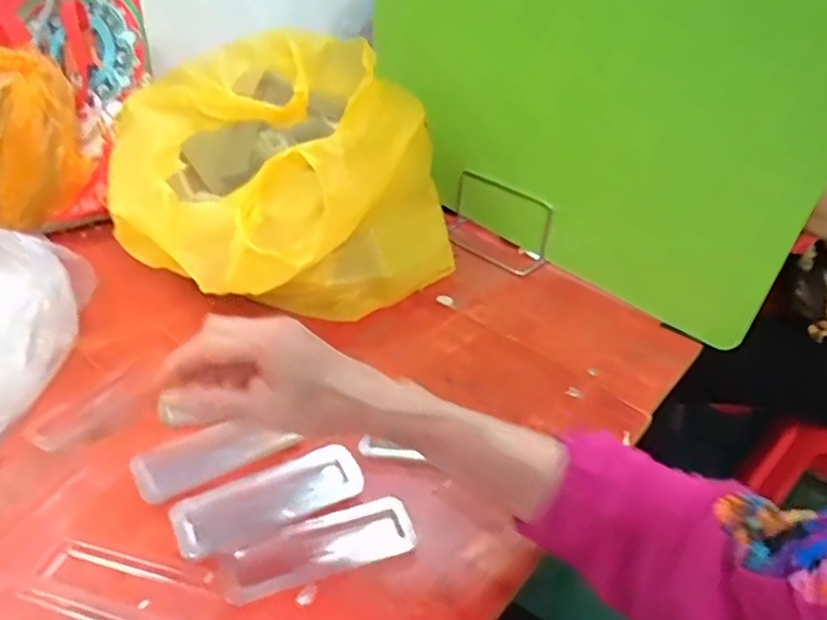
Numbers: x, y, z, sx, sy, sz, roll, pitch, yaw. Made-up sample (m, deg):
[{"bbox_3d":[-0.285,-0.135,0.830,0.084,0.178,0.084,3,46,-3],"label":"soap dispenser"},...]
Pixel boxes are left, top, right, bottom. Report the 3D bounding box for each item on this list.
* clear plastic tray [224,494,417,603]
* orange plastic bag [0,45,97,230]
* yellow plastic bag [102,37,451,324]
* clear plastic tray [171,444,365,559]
[{"bbox_3d":[-0.067,0.172,0.460,0.136,0.008,0.048,-10,39,-21],"label":"clear plastic tray"},{"bbox_3d":[-0.477,-0.194,0.714,0.130,0.161,0.190,17,37,15],"label":"orange plastic bag"},{"bbox_3d":[-0.141,-0.135,0.671,0.253,0.234,0.344,30,42,29],"label":"yellow plastic bag"},{"bbox_3d":[-0.108,0.142,0.479,0.139,0.007,0.049,-16,56,-24],"label":"clear plastic tray"}]

